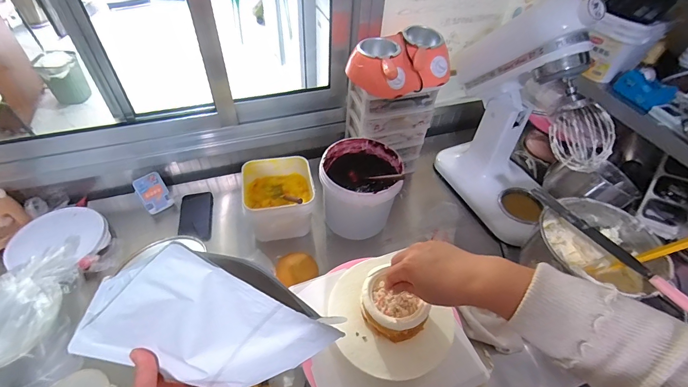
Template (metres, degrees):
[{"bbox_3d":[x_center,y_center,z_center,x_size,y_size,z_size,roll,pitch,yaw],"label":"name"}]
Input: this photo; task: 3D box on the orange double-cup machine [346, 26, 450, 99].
[{"bbox_3d":[0.138,-0.307,0.795,0.225,0.085,0.151,-23,54,-23],"label":"orange double-cup machine"}]

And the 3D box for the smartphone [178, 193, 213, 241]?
[{"bbox_3d":[-0.385,0.055,0.887,0.080,0.016,0.162,-8,49,-11],"label":"smartphone"}]

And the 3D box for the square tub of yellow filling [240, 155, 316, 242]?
[{"bbox_3d":[-0.167,0.012,0.869,0.171,0.126,0.164,-8,49,-11],"label":"square tub of yellow filling"}]

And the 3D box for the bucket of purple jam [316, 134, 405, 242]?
[{"bbox_3d":[0.042,-0.005,0.874,0.191,0.185,0.194,15,48,9],"label":"bucket of purple jam"}]

